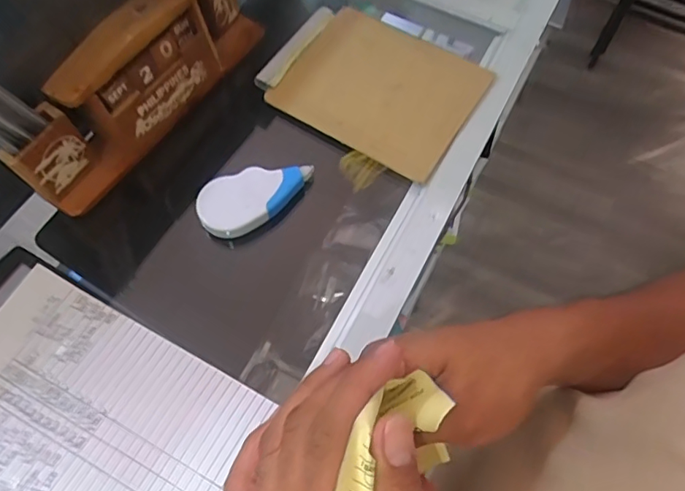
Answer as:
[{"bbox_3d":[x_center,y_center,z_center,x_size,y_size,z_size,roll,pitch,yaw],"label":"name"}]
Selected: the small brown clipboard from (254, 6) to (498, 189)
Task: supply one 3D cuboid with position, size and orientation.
[{"bbox_3d":[0.025,-0.142,0.455,0.171,0.014,0.131,31,68,12],"label":"small brown clipboard"}]

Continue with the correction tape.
[{"bbox_3d":[-0.064,-0.038,0.399,0.089,0.017,0.042,-23,68,-12],"label":"correction tape"}]

